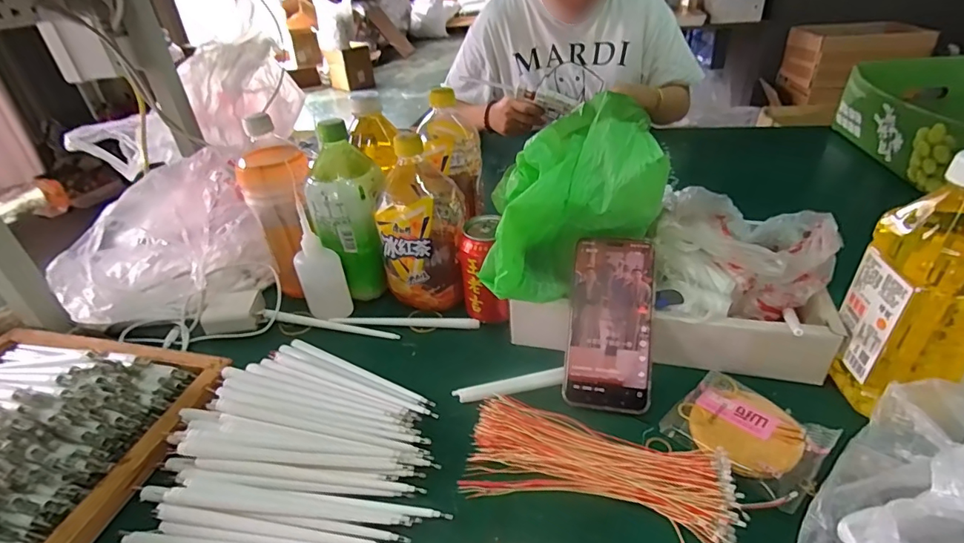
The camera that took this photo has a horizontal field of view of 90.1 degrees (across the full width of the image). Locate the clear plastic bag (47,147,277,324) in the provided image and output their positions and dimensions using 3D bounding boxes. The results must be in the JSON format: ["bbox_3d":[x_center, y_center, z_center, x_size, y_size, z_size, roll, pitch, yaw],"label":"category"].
[{"bbox_3d":[-0.395,-0.035,0.590,0.221,0.152,0.173,-26,40,-26],"label":"clear plastic bag"}]

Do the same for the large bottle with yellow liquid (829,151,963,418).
[{"bbox_3d":[0.345,0.015,0.376,0.063,0.205,0.084,1,35,9],"label":"large bottle with yellow liquid"}]

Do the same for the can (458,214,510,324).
[{"bbox_3d":[0.001,0.001,0.548,0.052,0.111,0.058,-9,35,-5],"label":"can"}]

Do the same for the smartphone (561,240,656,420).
[{"bbox_3d":[0.121,0.048,0.453,0.075,0.007,0.159,4,79,14],"label":"smartphone"}]

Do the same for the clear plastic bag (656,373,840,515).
[{"bbox_3d":[0.225,0.135,0.404,0.095,0.017,0.108,-28,41,-29],"label":"clear plastic bag"}]

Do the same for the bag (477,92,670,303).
[{"bbox_3d":[0.082,-0.057,0.450,0.159,0.166,0.107,7,37,17],"label":"bag"}]

